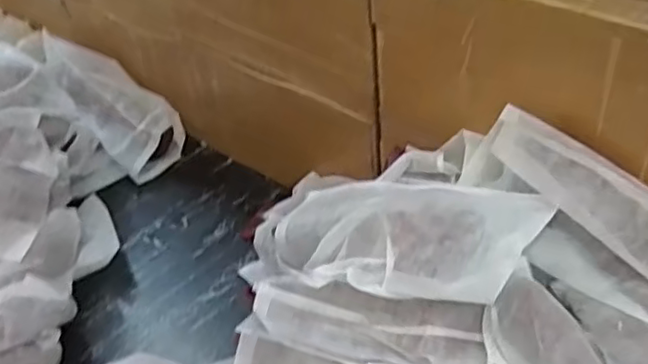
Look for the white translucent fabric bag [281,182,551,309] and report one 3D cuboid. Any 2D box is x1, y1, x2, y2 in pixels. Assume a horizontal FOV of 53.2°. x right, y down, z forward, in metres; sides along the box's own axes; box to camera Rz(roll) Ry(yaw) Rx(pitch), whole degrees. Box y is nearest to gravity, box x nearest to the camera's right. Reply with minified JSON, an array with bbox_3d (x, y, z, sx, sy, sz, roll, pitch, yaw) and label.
[{"bbox_3d":[0.064,0.049,0.634,0.292,0.068,0.124,-1,36,39],"label":"white translucent fabric bag"}]

